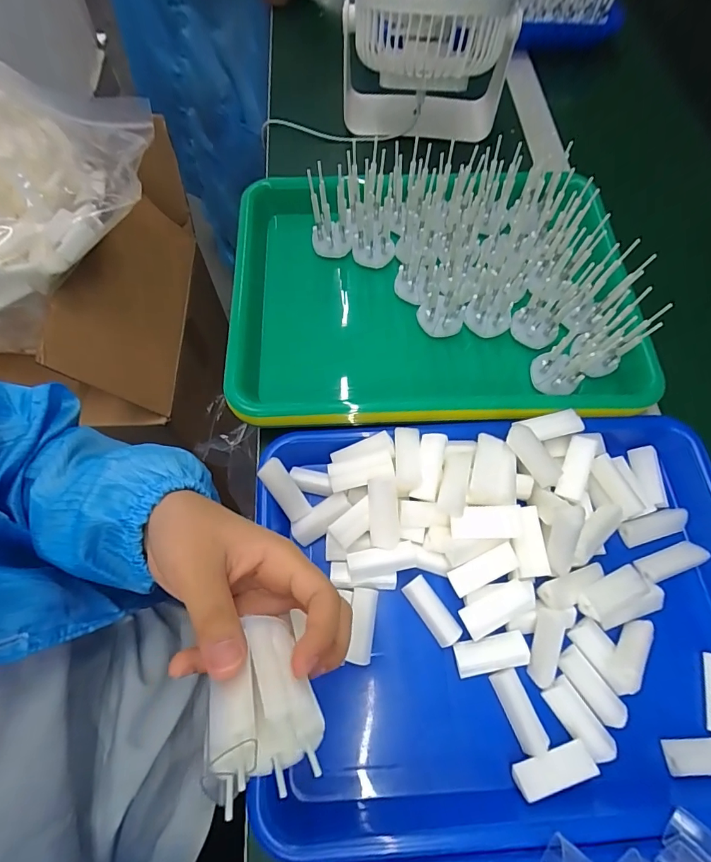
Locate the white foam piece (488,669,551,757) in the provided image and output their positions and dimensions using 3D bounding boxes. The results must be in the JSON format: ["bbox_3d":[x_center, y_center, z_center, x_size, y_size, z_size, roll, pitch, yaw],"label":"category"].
[{"bbox_3d":[0.103,0.176,0.277,0.018,0.010,0.046,-20,68,-10],"label":"white foam piece"}]

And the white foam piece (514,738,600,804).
[{"bbox_3d":[0.117,0.200,0.258,0.047,0.007,0.018,-14,67,-7],"label":"white foam piece"}]

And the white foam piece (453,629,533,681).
[{"bbox_3d":[0.088,0.145,0.284,0.046,0.016,0.021,-10,67,-6],"label":"white foam piece"}]

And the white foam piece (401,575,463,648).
[{"bbox_3d":[0.052,0.122,0.296,0.018,0.010,0.046,-33,71,-15],"label":"white foam piece"}]

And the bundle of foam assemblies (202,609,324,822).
[{"bbox_3d":[-0.038,0.117,0.191,0.044,0.032,0.065,-3,66,-2],"label":"bundle of foam assemblies"}]

